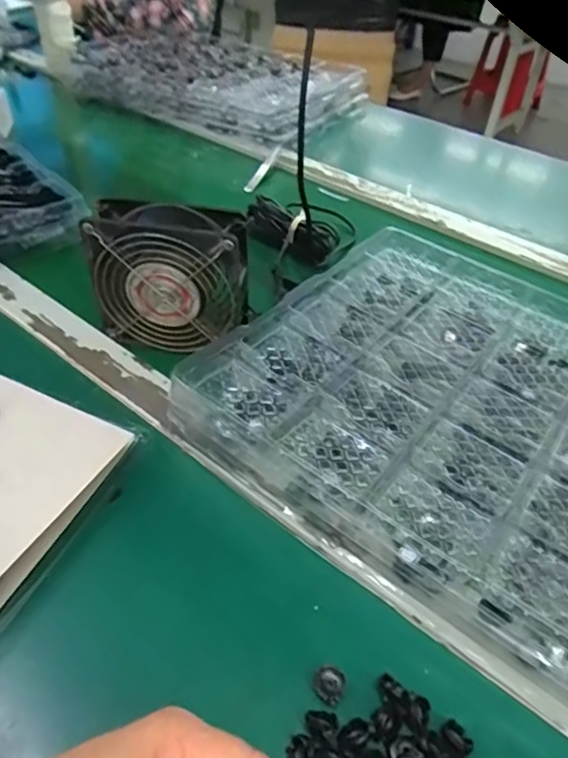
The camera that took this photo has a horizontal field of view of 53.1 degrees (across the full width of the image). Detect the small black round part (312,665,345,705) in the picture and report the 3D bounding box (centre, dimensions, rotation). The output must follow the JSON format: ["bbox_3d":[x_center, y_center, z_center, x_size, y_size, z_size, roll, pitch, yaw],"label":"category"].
[{"bbox_3d":[0.023,0.154,0.289,0.015,0.004,0.016,3,44,-3],"label":"small black round part"}]

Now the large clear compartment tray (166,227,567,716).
[{"bbox_3d":[0.183,0.042,0.388,0.444,0.040,0.322,34,50,27],"label":"large clear compartment tray"}]

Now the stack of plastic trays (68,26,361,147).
[{"bbox_3d":[-0.123,-0.556,1.047,0.525,0.056,0.330,28,47,25],"label":"stack of plastic trays"}]

